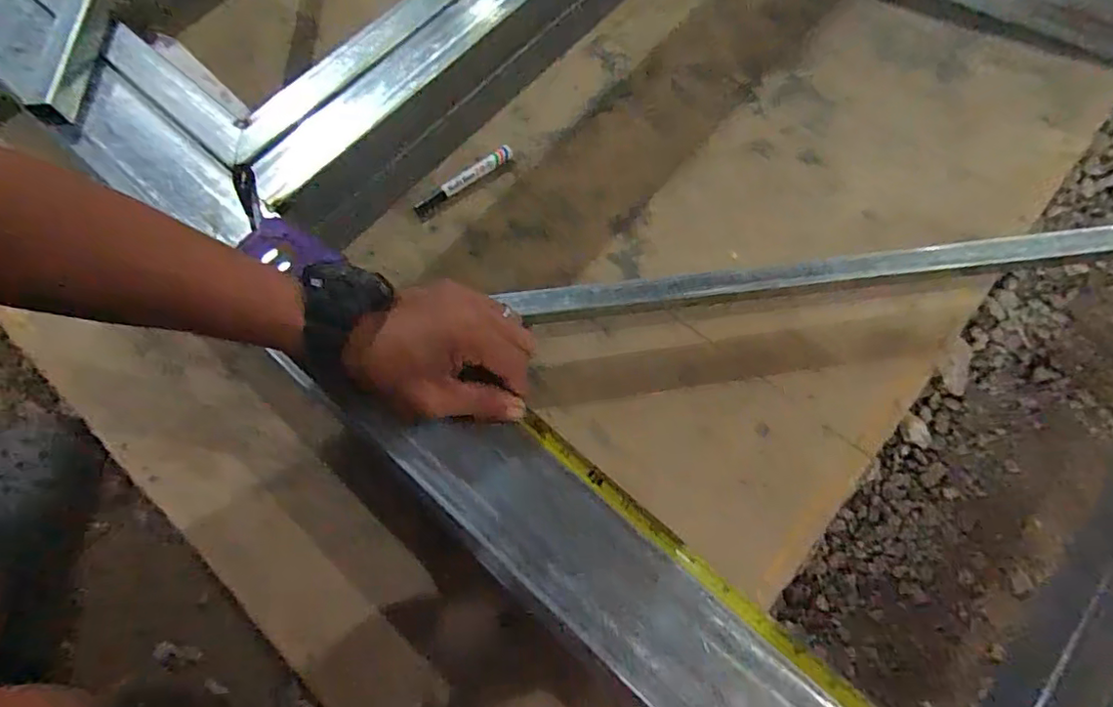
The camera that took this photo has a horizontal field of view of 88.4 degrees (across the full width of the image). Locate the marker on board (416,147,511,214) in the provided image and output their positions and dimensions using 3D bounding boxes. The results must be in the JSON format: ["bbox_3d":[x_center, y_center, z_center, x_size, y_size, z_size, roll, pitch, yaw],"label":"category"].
[{"bbox_3d":[-0.109,-0.207,0.685,0.136,0.020,0.015,-38,73,-11],"label":"marker on board"}]

